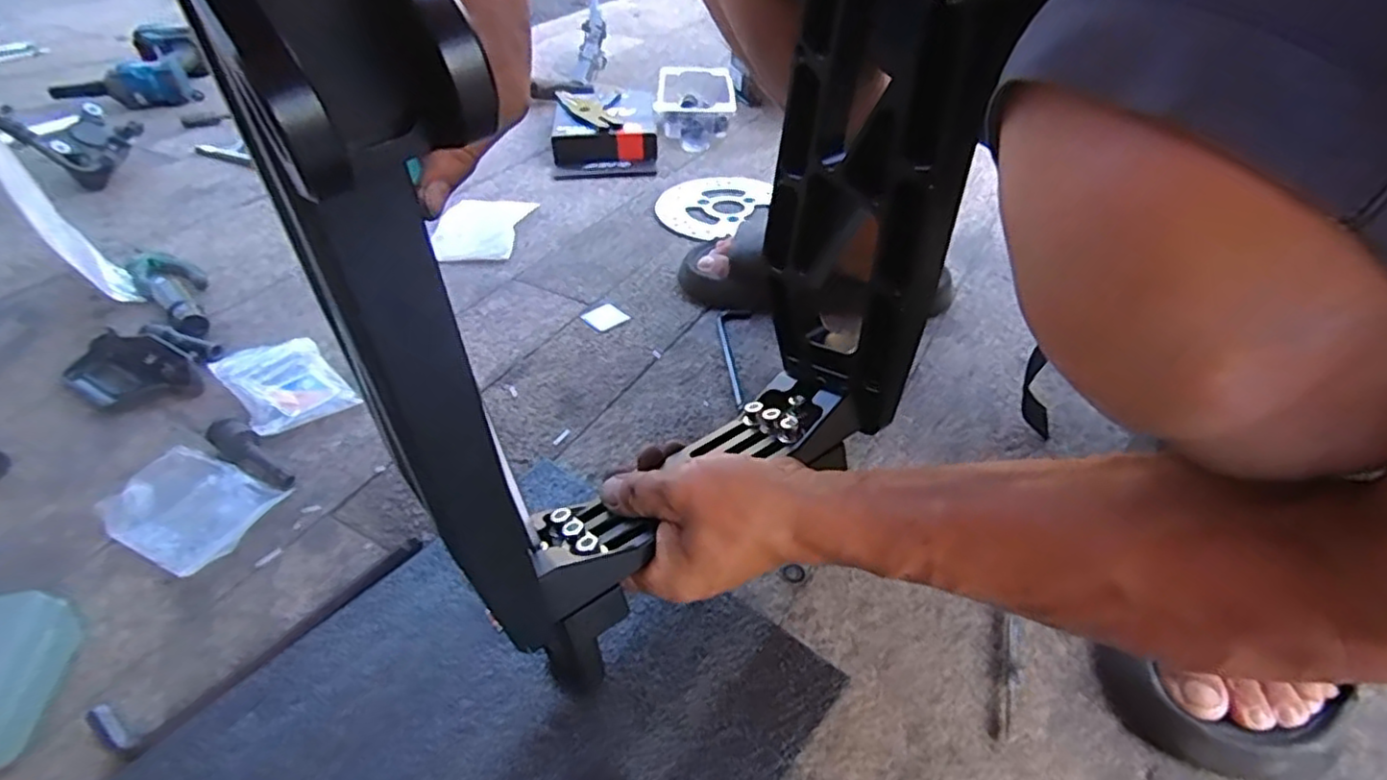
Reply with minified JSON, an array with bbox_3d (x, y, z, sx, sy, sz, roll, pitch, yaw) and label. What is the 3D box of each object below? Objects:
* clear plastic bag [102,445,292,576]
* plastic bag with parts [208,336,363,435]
[{"bbox_3d":[-0.347,0.080,0.476,0.100,0.018,0.076,18,44,19],"label":"clear plastic bag"},{"bbox_3d":[-0.338,-0.006,0.573,0.076,0.019,0.109,-32,51,-33],"label":"plastic bag with parts"}]

